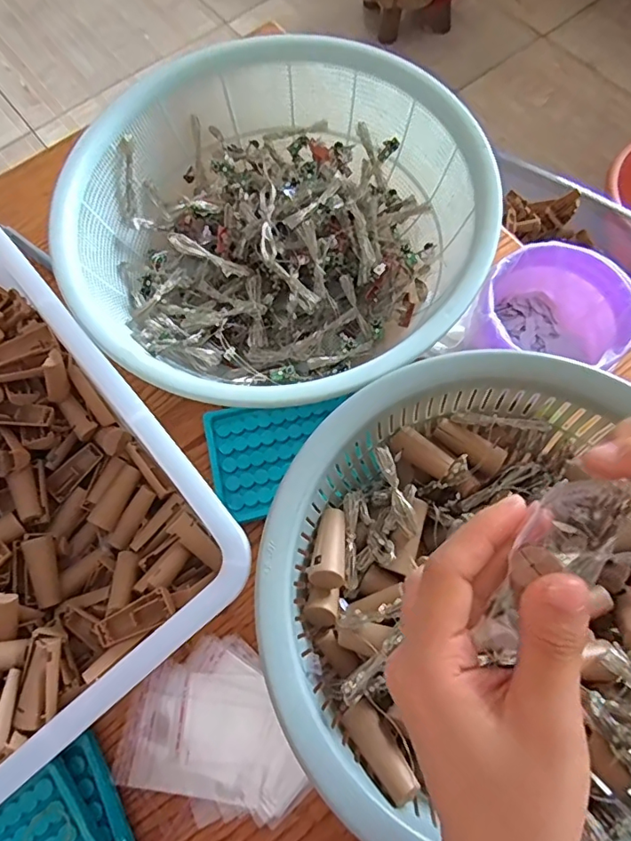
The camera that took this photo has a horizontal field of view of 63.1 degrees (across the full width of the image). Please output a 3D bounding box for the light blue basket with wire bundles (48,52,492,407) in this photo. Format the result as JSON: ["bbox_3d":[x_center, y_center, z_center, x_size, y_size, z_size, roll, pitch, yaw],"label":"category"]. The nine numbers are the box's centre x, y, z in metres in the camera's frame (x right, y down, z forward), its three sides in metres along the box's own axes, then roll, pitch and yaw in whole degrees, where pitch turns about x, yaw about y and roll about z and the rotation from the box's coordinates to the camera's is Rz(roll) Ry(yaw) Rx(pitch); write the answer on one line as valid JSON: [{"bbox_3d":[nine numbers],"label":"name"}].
[{"bbox_3d":[-0.039,-0.159,0.432,0.320,0.103,0.292,-1,70,2],"label":"light blue basket with wire bundles"}]

